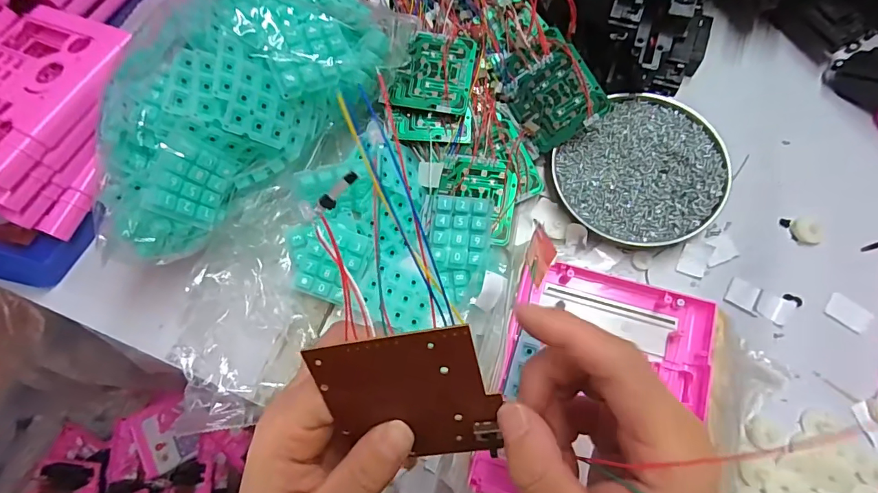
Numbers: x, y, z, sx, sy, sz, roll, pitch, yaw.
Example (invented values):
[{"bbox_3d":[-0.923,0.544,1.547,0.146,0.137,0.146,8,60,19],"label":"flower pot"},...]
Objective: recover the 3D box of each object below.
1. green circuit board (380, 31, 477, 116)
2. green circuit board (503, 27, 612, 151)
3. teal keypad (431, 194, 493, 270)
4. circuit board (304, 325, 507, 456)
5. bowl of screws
[{"bbox_3d":[-0.006,-0.149,0.373,0.067,0.006,0.070,10,78,1],"label":"green circuit board"},{"bbox_3d":[0.093,-0.133,0.371,0.066,0.009,0.089,-33,74,20],"label":"green circuit board"},{"bbox_3d":[0.018,-0.014,0.354,0.046,0.013,0.057,5,73,8],"label":"teal keypad"},{"bbox_3d":[-0.012,0.066,0.183,0.068,0.069,0.006,-11,28,10],"label":"circuit board"},{"bbox_3d":[0.170,-0.062,0.364,0.128,0.022,0.121,-39,72,-6],"label":"bowl of screws"}]

